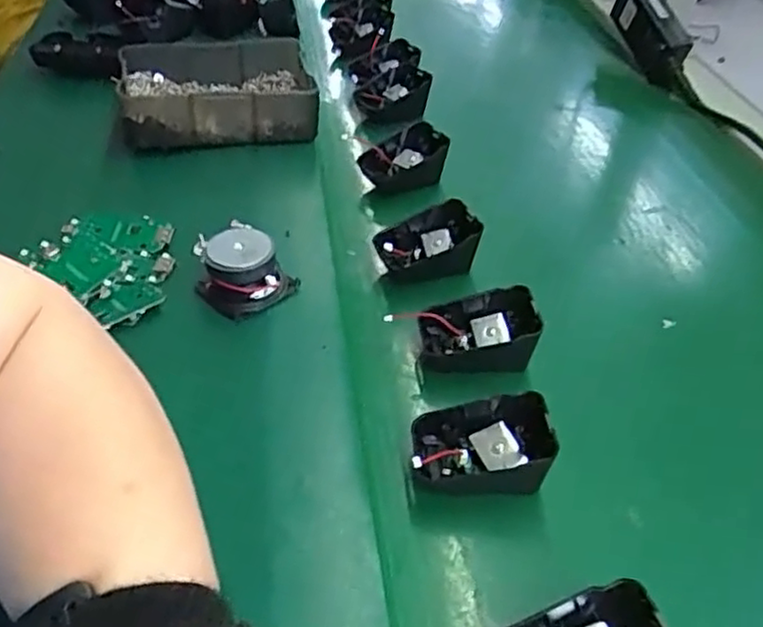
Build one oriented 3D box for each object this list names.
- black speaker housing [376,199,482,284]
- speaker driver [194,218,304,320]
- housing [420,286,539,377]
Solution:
[{"bbox_3d":[0.030,-0.051,0.488,0.073,0.038,0.053,-17,45,-17],"label":"black speaker housing"},{"bbox_3d":[-0.088,-0.029,0.450,0.054,0.036,0.050,-31,51,-29],"label":"speaker driver"},{"bbox_3d":[0.057,0.010,0.424,0.066,0.035,0.046,-2,43,-2],"label":"housing"}]

